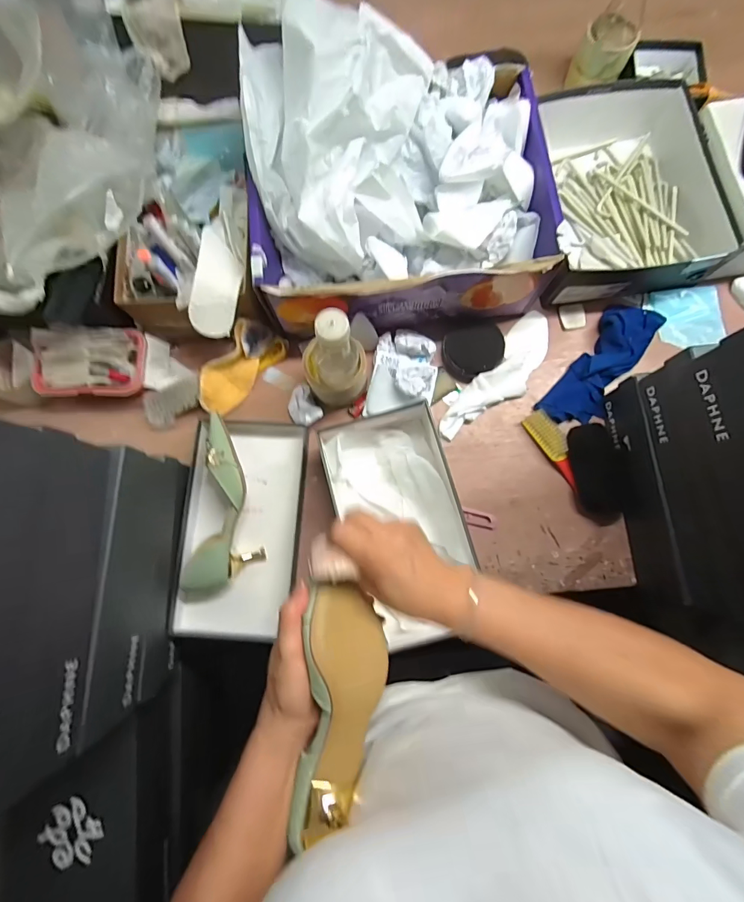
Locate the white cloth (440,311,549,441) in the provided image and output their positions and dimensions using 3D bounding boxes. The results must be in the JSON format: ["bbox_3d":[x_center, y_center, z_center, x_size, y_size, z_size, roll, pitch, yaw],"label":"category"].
[{"bbox_3d":[0.203,-0.115,0.628,0.071,0.021,0.251,38,82,7],"label":"white cloth"}]

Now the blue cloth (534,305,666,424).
[{"bbox_3d":[0.365,-0.142,0.628,0.085,0.032,0.242,37,82,7],"label":"blue cloth"}]

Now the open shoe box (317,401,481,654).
[{"bbox_3d":[0.044,0.103,0.567,0.167,0.074,0.316,-13,80,-2],"label":"open shoe box"}]

